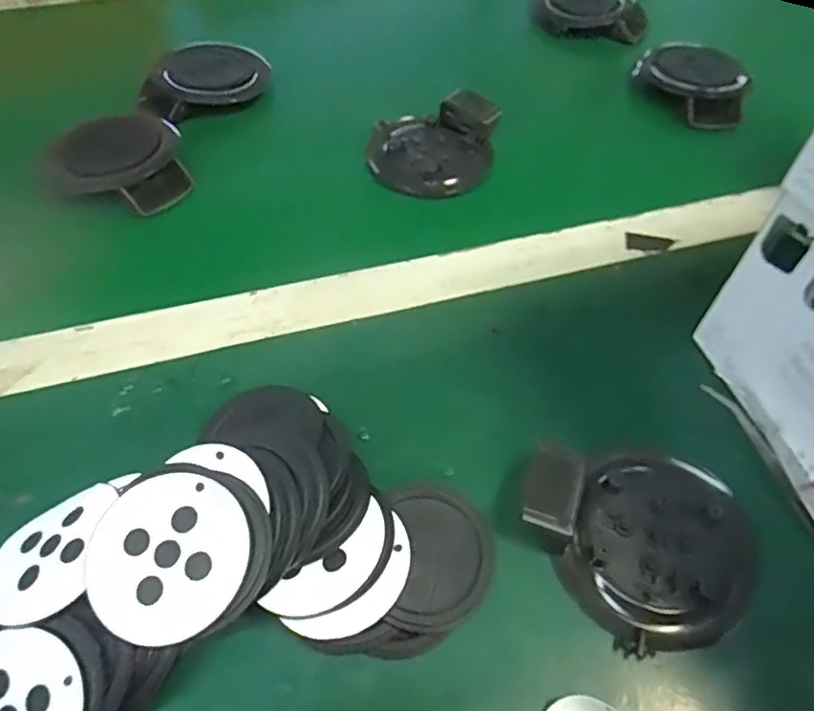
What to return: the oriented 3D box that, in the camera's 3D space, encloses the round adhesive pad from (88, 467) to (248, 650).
[{"bbox_3d":[-0.092,0.076,0.234,0.059,0.004,0.062,-1,64,2],"label":"round adhesive pad"}]

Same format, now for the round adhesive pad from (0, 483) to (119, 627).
[{"bbox_3d":[-0.149,0.082,0.250,0.050,0.006,0.057,-18,45,6],"label":"round adhesive pad"}]

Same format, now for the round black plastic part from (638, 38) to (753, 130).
[{"bbox_3d":[0.238,-0.231,0.502,0.087,0.018,0.105,24,57,16],"label":"round black plastic part"}]

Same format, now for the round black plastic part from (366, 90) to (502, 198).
[{"bbox_3d":[0.020,-0.161,0.453,0.089,0.031,0.088,0,54,0],"label":"round black plastic part"}]

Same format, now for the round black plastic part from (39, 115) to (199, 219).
[{"bbox_3d":[-0.199,-0.126,0.426,0.085,0.044,0.084,0,54,0],"label":"round black plastic part"}]

